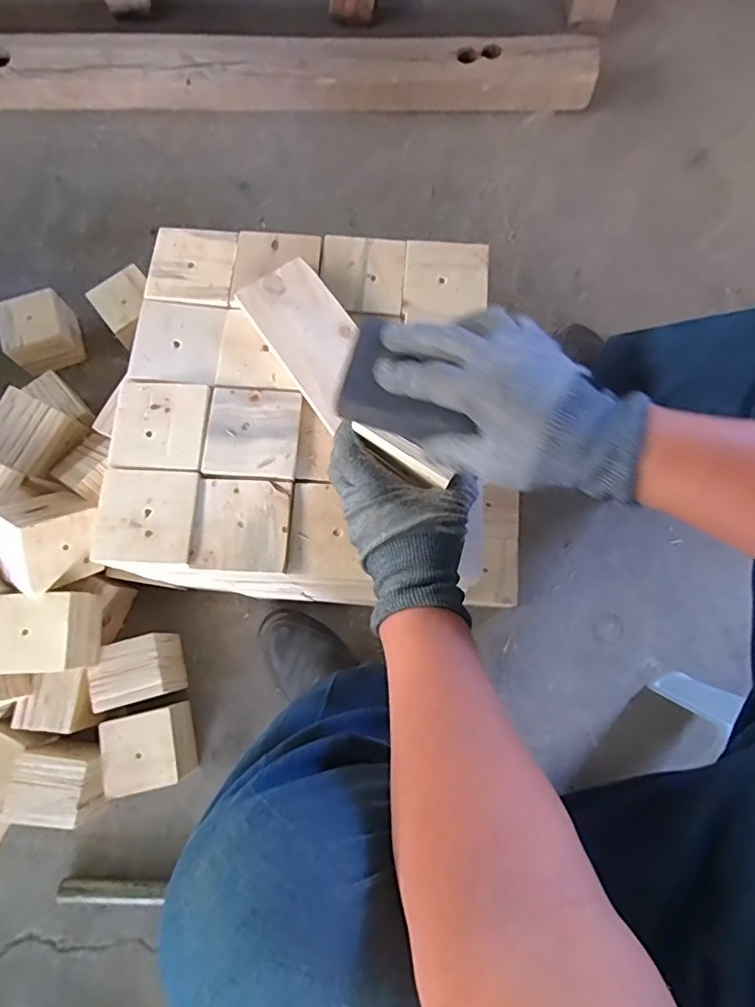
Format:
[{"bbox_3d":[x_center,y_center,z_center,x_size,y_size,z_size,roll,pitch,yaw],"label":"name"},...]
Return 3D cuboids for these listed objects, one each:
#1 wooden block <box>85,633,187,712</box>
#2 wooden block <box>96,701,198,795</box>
[{"bbox_3d":[-0.319,0.224,0.718,0.104,0.075,0.083,-13,77,-2],"label":"wooden block"},{"bbox_3d":[-0.299,0.320,0.704,0.098,0.068,0.093,-12,77,-3],"label":"wooden block"}]

